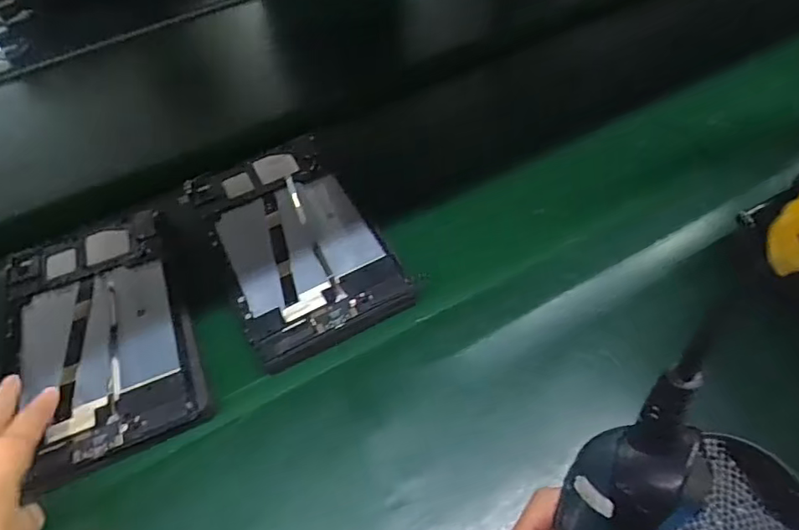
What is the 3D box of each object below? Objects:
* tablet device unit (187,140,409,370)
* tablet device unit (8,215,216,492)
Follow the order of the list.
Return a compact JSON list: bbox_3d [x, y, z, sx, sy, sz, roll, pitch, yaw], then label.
[{"bbox_3d":[-0.107,-0.028,0.510,0.146,0.016,0.244,-27,57,-14],"label":"tablet device unit"},{"bbox_3d":[-0.264,0.057,0.455,0.144,0.010,0.238,-23,57,-13],"label":"tablet device unit"}]

